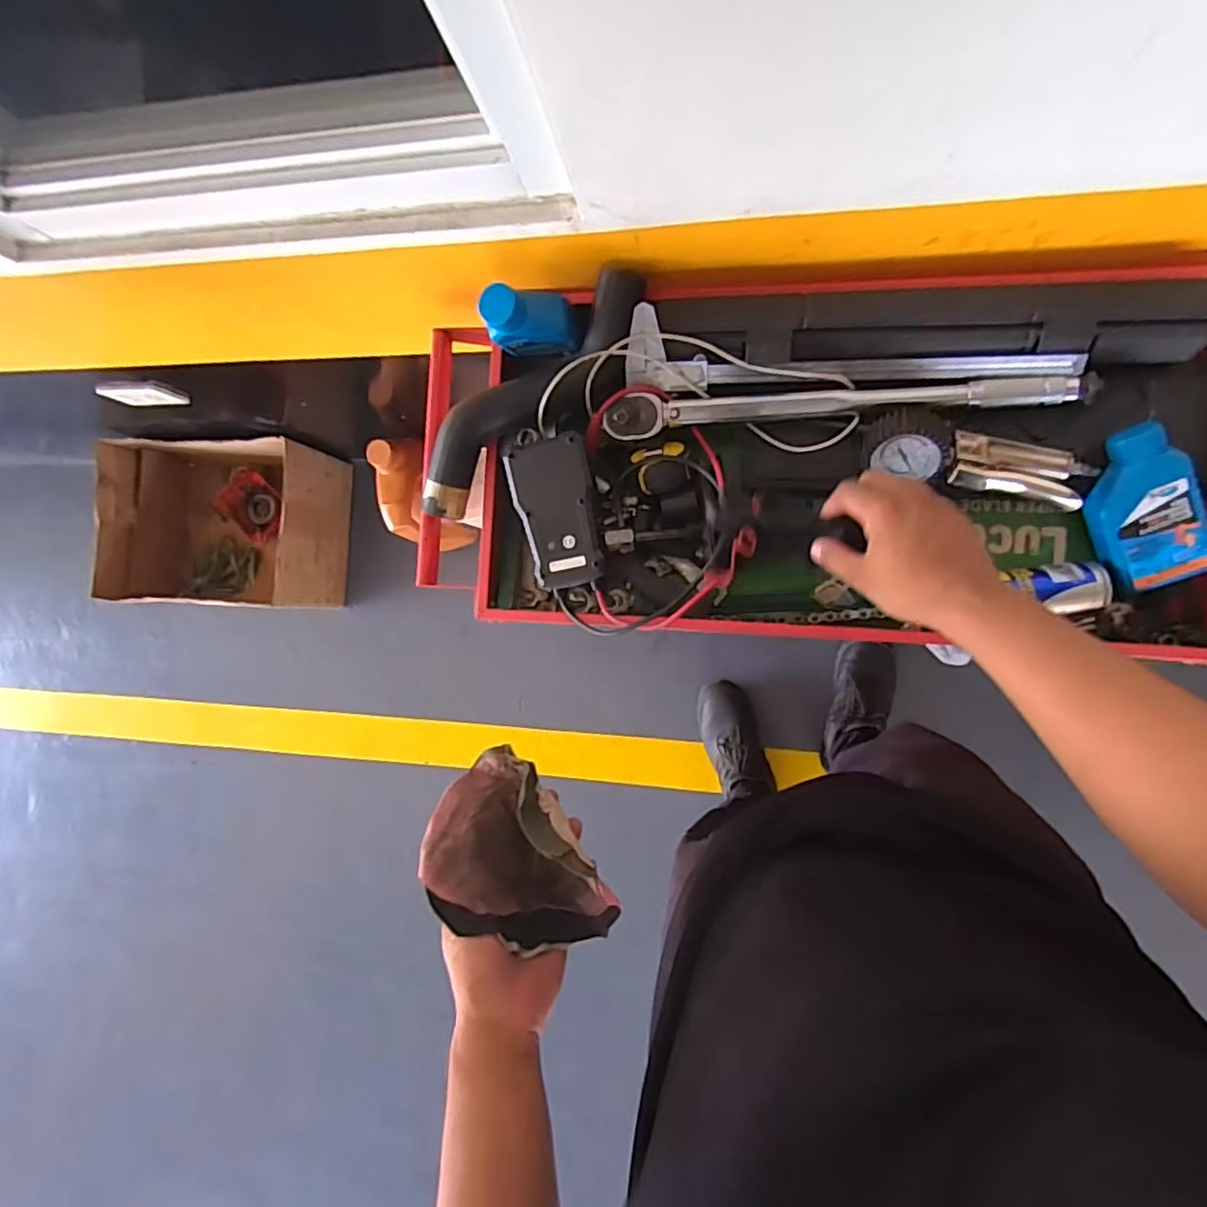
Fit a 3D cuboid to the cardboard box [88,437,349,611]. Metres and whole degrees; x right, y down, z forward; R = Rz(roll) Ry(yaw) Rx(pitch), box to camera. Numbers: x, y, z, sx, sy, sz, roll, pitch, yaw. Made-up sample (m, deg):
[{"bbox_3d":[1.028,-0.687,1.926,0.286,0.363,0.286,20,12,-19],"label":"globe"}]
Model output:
[{"bbox_3d":[-0.834,-0.169,1.469,0.462,0.243,0.350,2,89,11],"label":"cardboard box"}]

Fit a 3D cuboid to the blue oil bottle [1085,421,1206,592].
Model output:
[{"bbox_3d":[0.481,-0.086,0.585,0.075,0.050,0.139,-20,102,22],"label":"blue oil bottle"}]

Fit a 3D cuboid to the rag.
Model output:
[{"bbox_3d":[-0.062,0.200,0.501,0.098,0.084,0.157,-42,90,9],"label":"rag"}]

